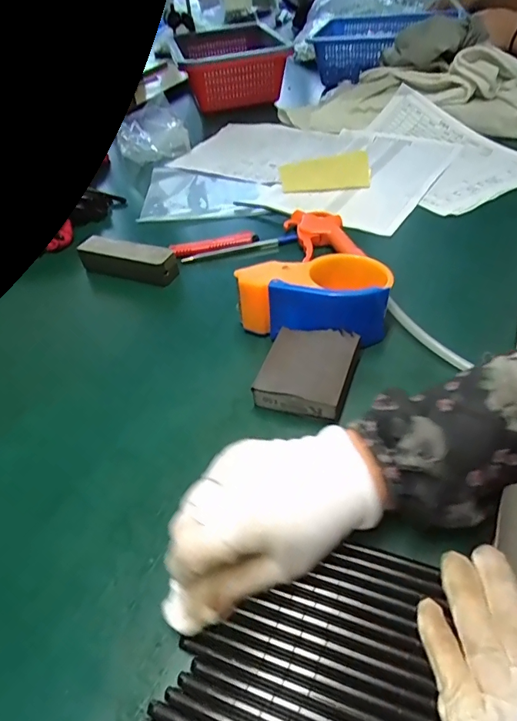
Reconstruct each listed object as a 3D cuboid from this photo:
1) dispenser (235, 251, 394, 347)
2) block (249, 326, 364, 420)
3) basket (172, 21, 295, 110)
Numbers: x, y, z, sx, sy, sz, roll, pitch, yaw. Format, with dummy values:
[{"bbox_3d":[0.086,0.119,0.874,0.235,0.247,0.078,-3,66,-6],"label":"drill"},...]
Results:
[{"bbox_3d":[0.054,-0.056,0.419,0.128,0.067,0.083,14,48,21],"label":"dispenser"},{"bbox_3d":[0.042,0.009,0.377,0.070,0.027,0.079,11,47,19],"label":"block"},{"bbox_3d":[-0.063,-0.648,0.991,0.196,0.102,0.357,-11,44,-3],"label":"basket"}]

